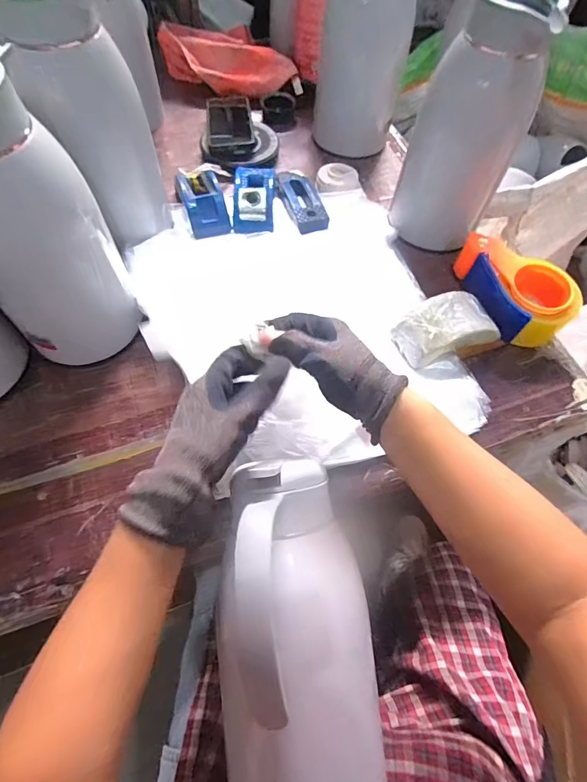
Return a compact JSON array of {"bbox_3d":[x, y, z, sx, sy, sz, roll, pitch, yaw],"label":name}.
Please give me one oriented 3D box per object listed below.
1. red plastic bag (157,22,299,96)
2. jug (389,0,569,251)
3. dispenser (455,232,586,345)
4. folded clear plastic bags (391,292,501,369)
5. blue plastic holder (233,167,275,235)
[{"bbox_3d":[-0.127,-0.635,0.788,0.250,0.057,0.136,21,63,9],"label":"red plastic bag"},{"bbox_3d":[0.225,-0.337,0.535,0.136,0.268,0.123,15,62,6],"label":"jug"},{"bbox_3d":[0.293,-0.142,0.556,0.097,0.066,0.160,-26,66,-15],"label":"dispenser"},{"bbox_3d":[0.189,-0.075,0.521,0.116,0.057,0.068,-16,64,-11],"label":"folded clear plastic bags"},{"bbox_3d":[-0.058,-0.298,0.625,0.065,0.051,0.116,0,62,-3],"label":"blue plastic holder"}]

